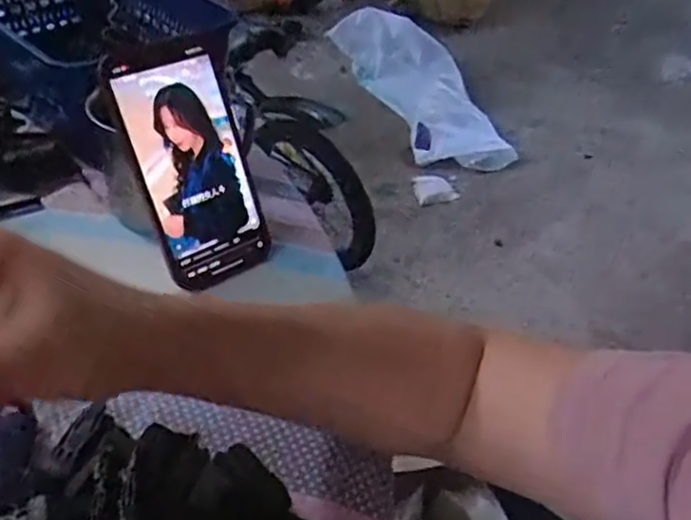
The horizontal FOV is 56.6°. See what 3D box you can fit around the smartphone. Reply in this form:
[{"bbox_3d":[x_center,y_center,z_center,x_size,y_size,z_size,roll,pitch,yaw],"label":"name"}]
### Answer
[{"bbox_3d":[-0.100,-0.060,0.427,0.071,0.152,0.012,-27,23,-31],"label":"smartphone"}]

